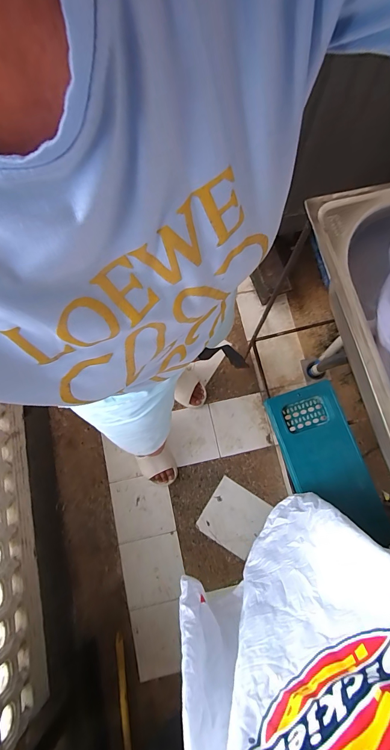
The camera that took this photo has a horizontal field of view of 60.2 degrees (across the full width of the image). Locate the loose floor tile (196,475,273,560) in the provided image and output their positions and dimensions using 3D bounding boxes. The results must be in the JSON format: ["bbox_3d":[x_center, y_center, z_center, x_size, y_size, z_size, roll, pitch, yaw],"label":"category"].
[{"bbox_3d":[0.130,0.477,1.133,0.190,0.016,0.192,32,79,7],"label":"loose floor tile"}]

